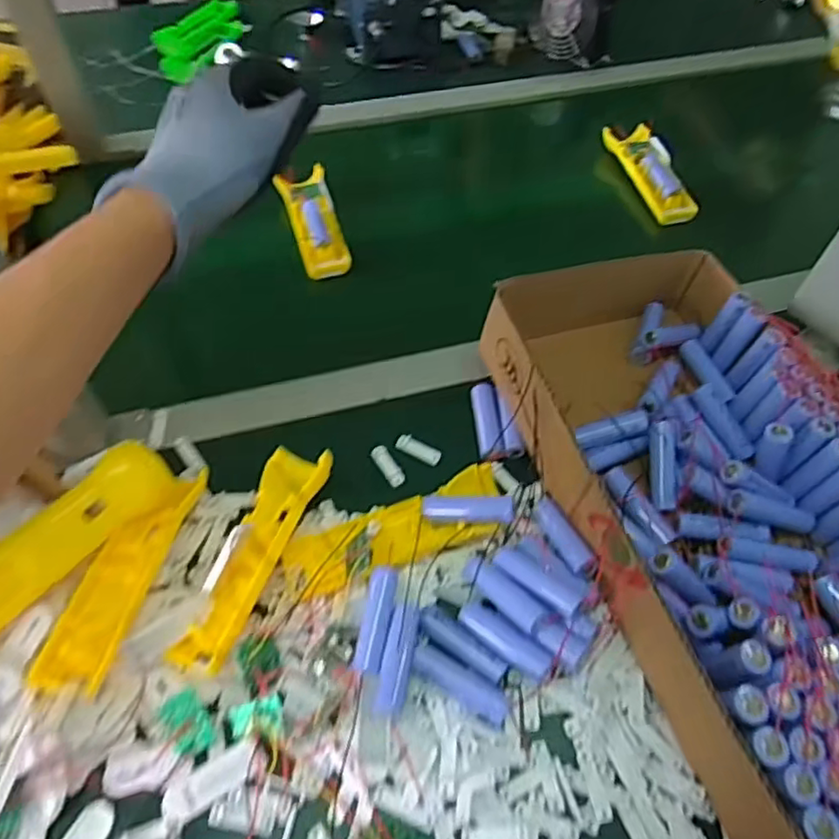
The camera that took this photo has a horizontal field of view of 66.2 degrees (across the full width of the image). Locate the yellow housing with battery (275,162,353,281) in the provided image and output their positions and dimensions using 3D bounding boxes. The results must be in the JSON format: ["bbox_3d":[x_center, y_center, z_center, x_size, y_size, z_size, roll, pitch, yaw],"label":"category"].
[{"bbox_3d":[-0.113,-0.212,0.681,0.050,0.029,0.155,-13,56,-11],"label":"yellow housing with battery"}]

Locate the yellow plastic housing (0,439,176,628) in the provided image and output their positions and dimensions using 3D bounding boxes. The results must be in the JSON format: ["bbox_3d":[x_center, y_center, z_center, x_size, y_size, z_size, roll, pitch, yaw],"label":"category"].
[{"bbox_3d":[-0.237,0.079,0.419,0.022,0.045,0.165,-11,29,49],"label":"yellow plastic housing"}]

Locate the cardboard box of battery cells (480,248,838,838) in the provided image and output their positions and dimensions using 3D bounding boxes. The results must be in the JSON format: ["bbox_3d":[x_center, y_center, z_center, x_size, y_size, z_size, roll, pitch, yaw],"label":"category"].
[{"bbox_3d":[0.218,0.060,0.452,0.224,0.082,0.416,-17,56,-13],"label":"cardboard box of battery cells"}]

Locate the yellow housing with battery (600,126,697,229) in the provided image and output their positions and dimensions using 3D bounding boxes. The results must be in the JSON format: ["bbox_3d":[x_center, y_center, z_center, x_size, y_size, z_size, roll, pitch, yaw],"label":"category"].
[{"bbox_3d":[0.259,-0.283,0.728,0.048,0.033,0.157,-9,55,-8],"label":"yellow housing with battery"}]

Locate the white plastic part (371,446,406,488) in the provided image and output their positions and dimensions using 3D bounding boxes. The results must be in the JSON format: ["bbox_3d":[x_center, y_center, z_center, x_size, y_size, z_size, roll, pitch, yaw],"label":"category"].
[{"bbox_3d":[-0.025,0.037,0.516,0.013,0.009,0.037,-28,60,-20],"label":"white plastic part"}]

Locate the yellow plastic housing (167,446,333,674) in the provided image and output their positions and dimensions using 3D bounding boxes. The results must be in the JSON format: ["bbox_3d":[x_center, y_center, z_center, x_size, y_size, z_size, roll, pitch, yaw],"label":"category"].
[{"bbox_3d":[-0.113,0.092,0.446,0.045,0.039,0.159,17,55,10],"label":"yellow plastic housing"}]

